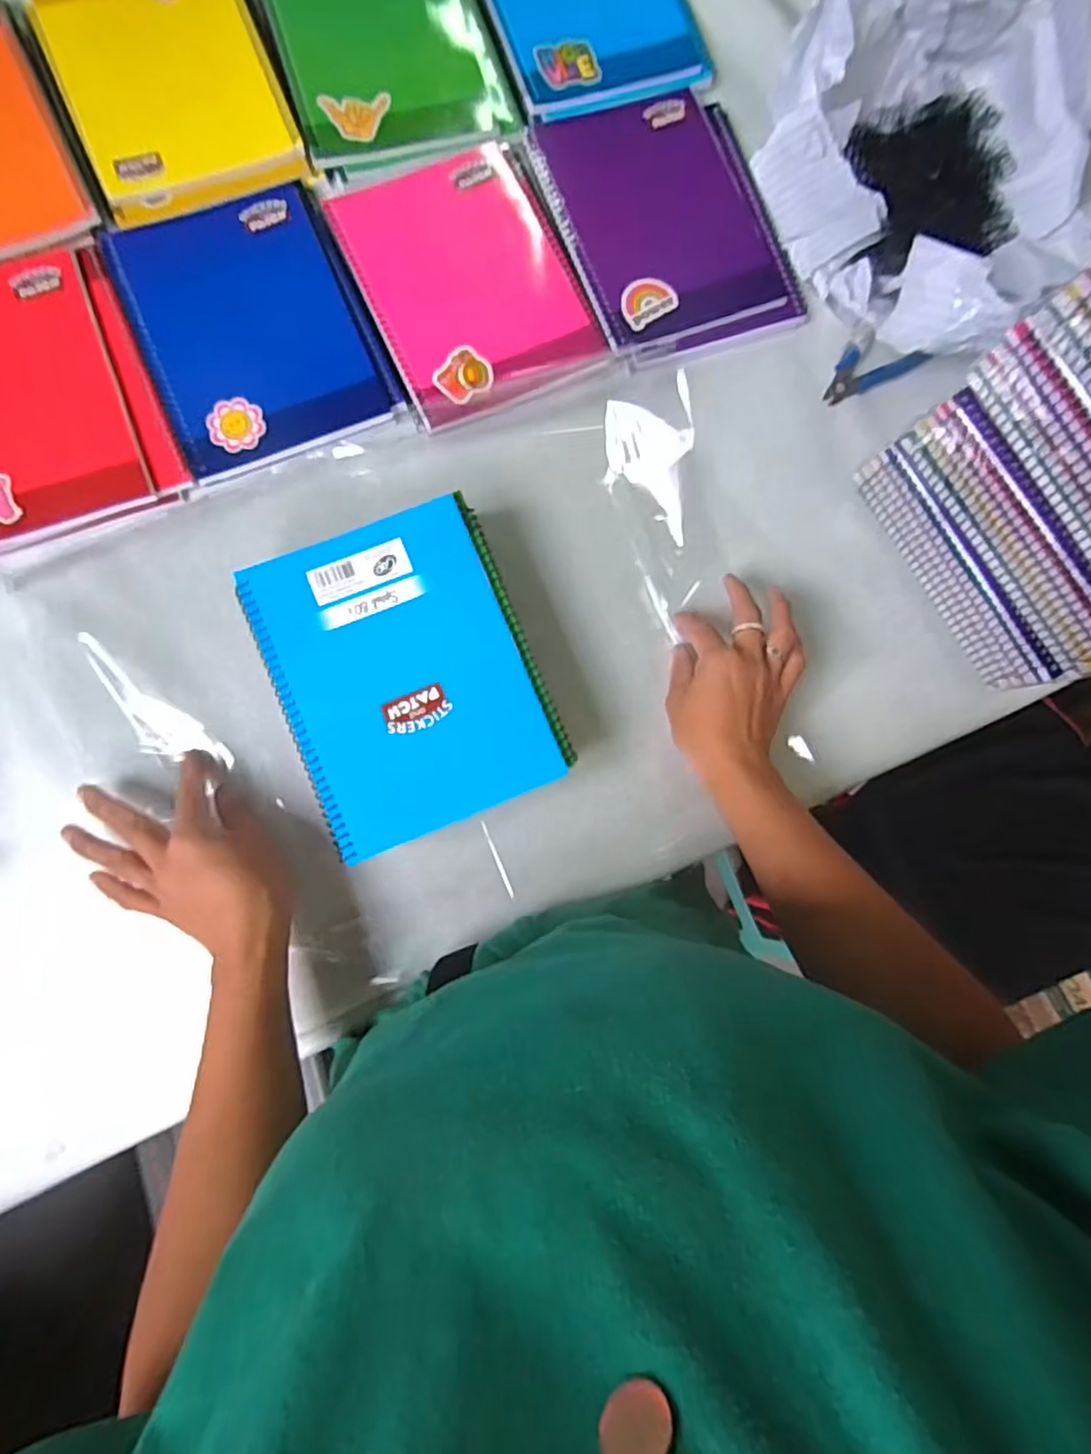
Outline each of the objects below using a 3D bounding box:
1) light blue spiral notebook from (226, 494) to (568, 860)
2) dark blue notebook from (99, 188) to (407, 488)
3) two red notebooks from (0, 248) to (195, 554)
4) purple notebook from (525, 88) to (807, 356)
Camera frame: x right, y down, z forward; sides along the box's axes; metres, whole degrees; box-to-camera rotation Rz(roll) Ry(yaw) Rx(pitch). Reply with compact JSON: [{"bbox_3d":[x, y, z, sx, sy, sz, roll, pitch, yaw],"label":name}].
[{"bbox_3d":[-0.088,-0.036,0.419,0.153,0.013,0.195,-22,88,-6],"label":"light blue spiral notebook"},{"bbox_3d":[-0.212,-0.293,0.481,0.156,0.011,0.196,-23,88,-7],"label":"dark blue notebook"},{"bbox_3d":[-0.367,-0.228,0.462,0.174,0.009,0.201,-22,88,-7],"label":"two red notebooks"},{"bbox_3d":[0.098,-0.402,0.520,0.164,0.011,0.212,-20,88,-6],"label":"purple notebook"}]

